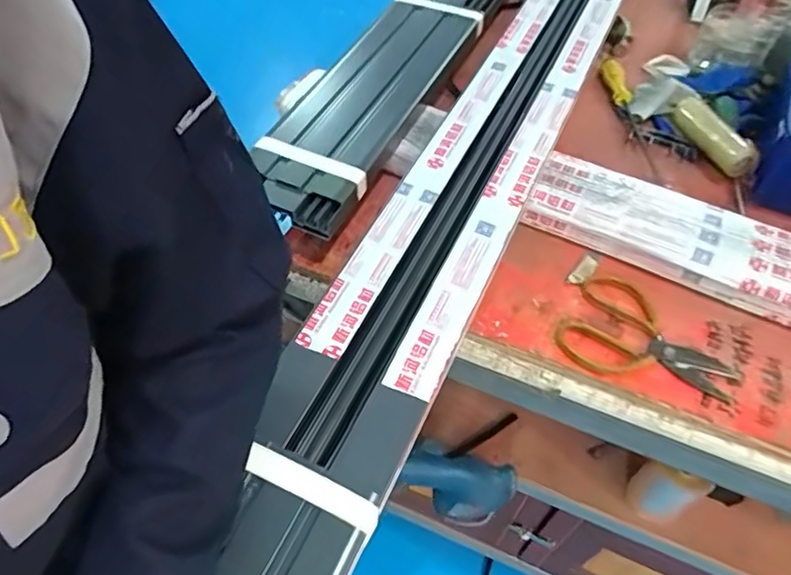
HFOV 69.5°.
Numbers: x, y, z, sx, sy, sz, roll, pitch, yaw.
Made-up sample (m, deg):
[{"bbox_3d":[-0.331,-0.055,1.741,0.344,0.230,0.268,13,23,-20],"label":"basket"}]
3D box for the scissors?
[{"bbox_3d":[0.263,0.060,0.593,0.172,0.013,0.118,30,61,20],"label":"scissors"}]

